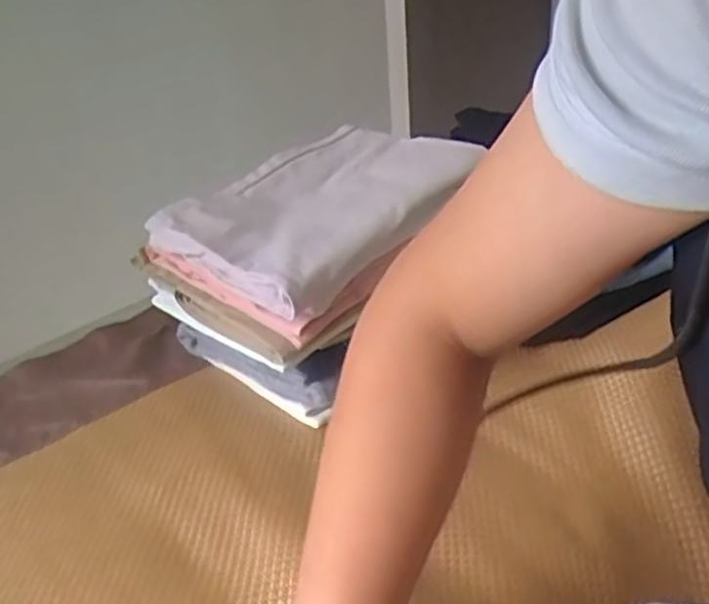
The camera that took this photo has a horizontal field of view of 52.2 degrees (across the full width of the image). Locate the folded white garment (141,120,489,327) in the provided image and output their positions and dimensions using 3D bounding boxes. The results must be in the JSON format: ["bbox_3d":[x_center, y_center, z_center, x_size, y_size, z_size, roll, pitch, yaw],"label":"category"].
[{"bbox_3d":[-0.024,-0.083,0.628,0.172,0.045,0.257,23,41,38],"label":"folded white garment"}]

